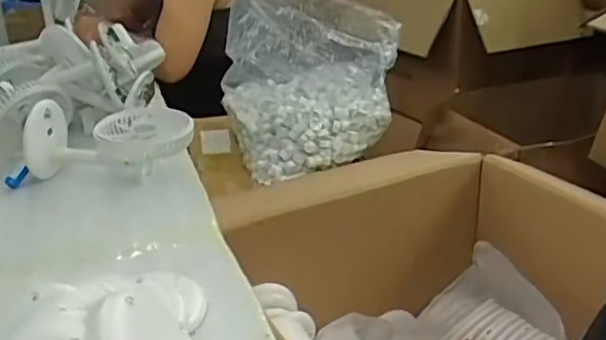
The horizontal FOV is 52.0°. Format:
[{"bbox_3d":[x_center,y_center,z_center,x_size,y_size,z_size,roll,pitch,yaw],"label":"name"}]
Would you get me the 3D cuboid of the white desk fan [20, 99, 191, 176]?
[{"bbox_3d":[-0.268,-0.039,0.895,0.225,0.102,0.127,4,25,12],"label":"white desk fan"}]

